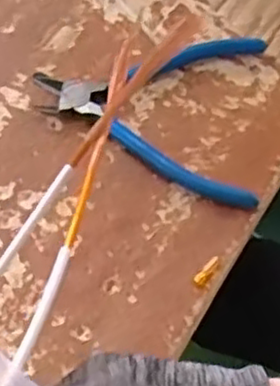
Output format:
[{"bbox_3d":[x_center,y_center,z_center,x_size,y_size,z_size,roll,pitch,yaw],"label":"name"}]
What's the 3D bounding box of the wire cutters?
[{"bbox_3d":[0.004,-0.055,0.451,0.142,0.011,0.123,7,62,3],"label":"wire cutters"}]

